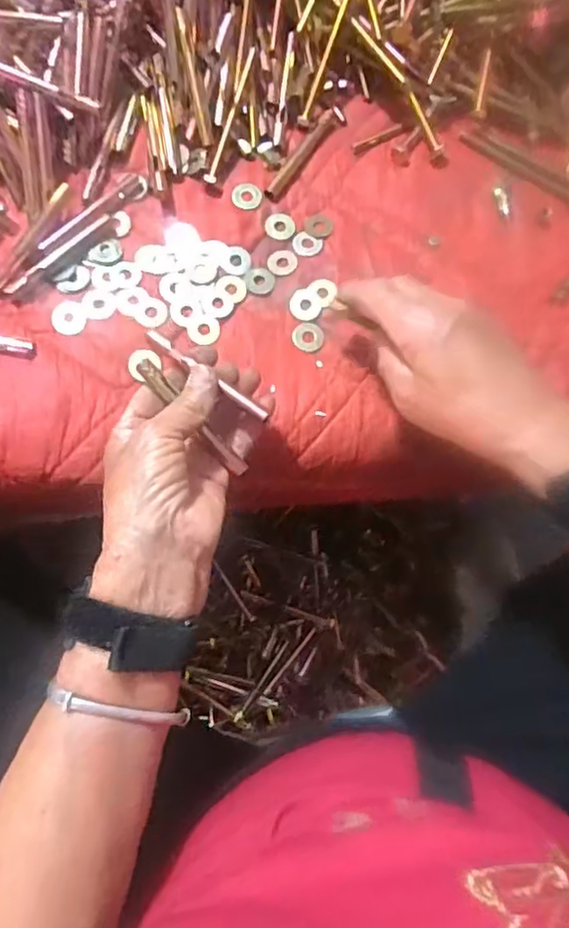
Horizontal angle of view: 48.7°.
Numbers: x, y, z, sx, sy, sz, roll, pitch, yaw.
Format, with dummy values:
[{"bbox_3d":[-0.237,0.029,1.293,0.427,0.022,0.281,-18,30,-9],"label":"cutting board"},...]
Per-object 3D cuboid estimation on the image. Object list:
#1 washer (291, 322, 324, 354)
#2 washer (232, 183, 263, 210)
[{"bbox_3d":[0.017,-0.089,0.442,0.022,0.004,0.023,-4,77,-5],"label":"washer"},{"bbox_3d":[-0.028,-0.199,0.468,0.022,0.004,0.020,-7,77,-6],"label":"washer"}]

